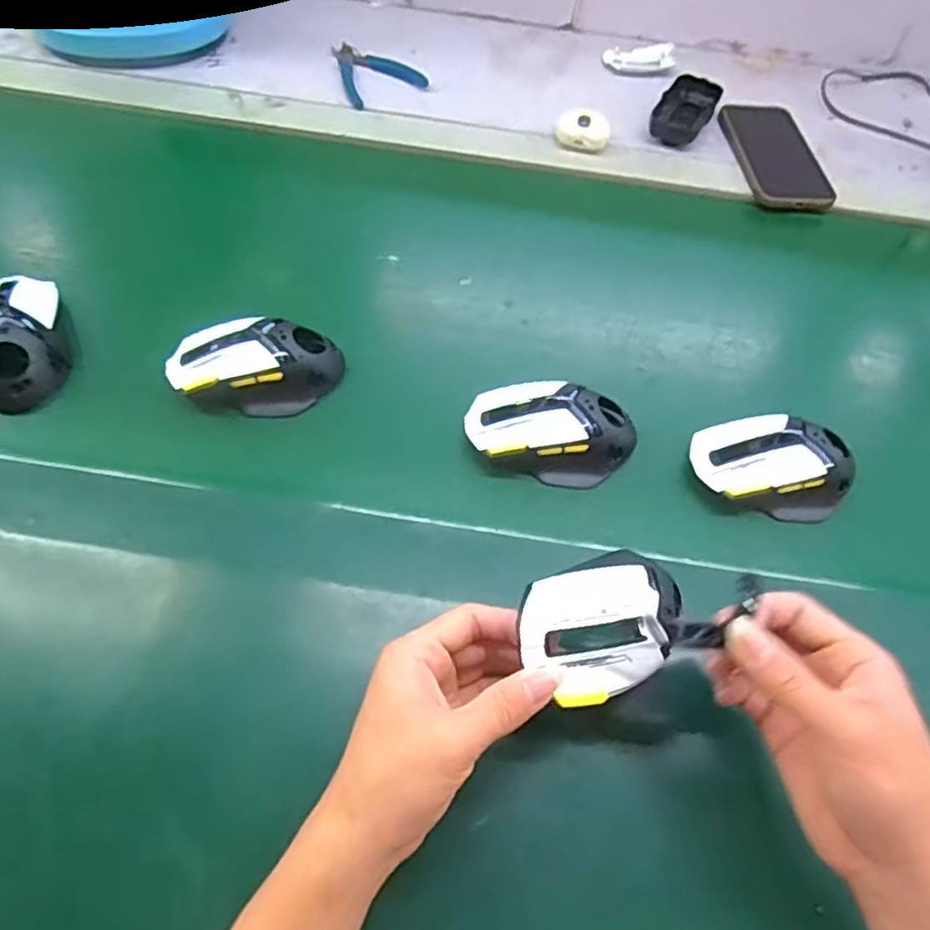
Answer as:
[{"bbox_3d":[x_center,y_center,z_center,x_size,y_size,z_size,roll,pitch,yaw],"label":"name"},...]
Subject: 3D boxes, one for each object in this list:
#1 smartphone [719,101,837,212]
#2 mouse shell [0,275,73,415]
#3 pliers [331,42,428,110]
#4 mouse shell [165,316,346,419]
[{"bbox_3d":[0.317,-0.317,0.681,0.081,0.010,0.159,-4,58,-8],"label":"smartphone"},{"bbox_3d":[-0.325,-0.093,0.479,0.064,0.038,0.106,-15,60,-15],"label":"mouse shell"},{"bbox_3d":[-0.106,-0.422,0.709,0.084,0.012,0.109,-30,65,-22],"label":"pliers"},{"bbox_3d":[-0.150,-0.073,0.481,0.115,0.039,0.059,-1,57,-7],"label":"mouse shell"}]

